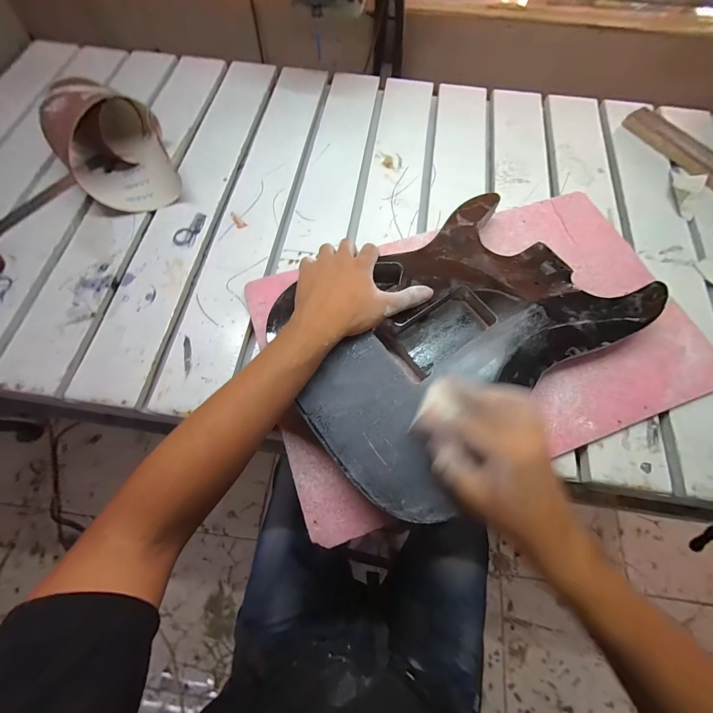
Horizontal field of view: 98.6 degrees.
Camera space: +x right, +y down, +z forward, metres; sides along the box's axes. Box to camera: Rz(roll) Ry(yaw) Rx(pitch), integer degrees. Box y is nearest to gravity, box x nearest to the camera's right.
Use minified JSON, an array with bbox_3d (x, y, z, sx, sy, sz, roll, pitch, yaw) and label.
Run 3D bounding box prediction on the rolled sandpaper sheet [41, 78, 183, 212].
[{"bbox_3d":[-0.351,-0.306,0.451,0.135,0.107,0.155,-41,75,-14],"label":"rolled sandpaper sheet"}]

